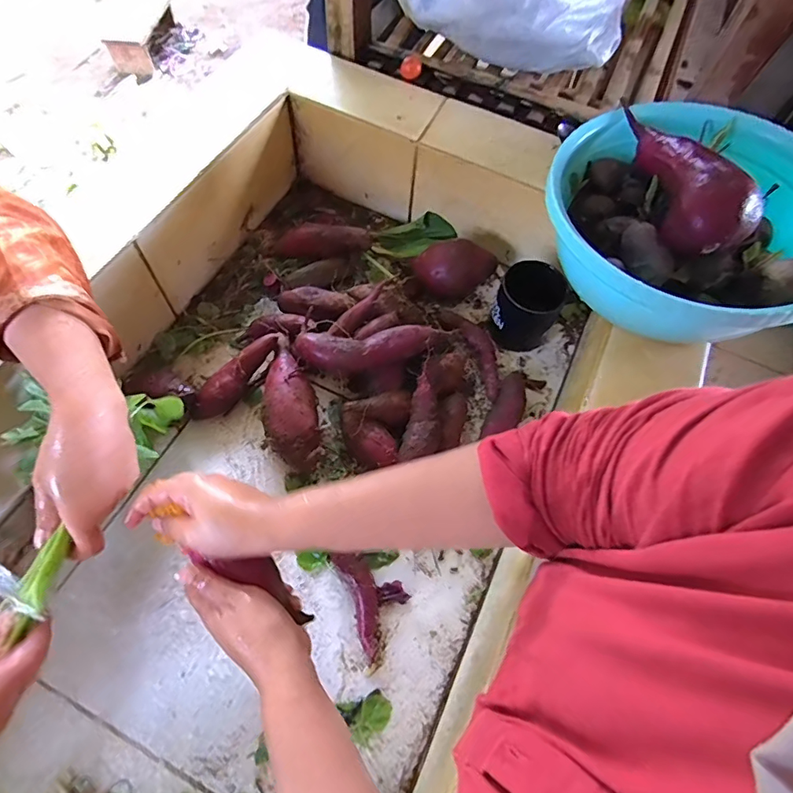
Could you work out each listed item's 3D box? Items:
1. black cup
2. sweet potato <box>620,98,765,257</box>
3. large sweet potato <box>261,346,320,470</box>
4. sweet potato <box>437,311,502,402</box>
[{"bbox_3d":[0.170,-0.118,0.634,0.079,0.102,0.080,1,63,-3],"label":"black cup"},{"bbox_3d":[0.275,-0.229,0.471,0.058,0.060,0.196,-7,64,-7],"label":"sweet potato"},{"bbox_3d":[-0.124,0.017,0.568,0.060,0.060,0.143,-8,64,-8],"label":"large sweet potato"},{"bbox_3d":[0.109,-0.063,0.637,0.048,0.031,0.142,-23,67,-14],"label":"sweet potato"}]

